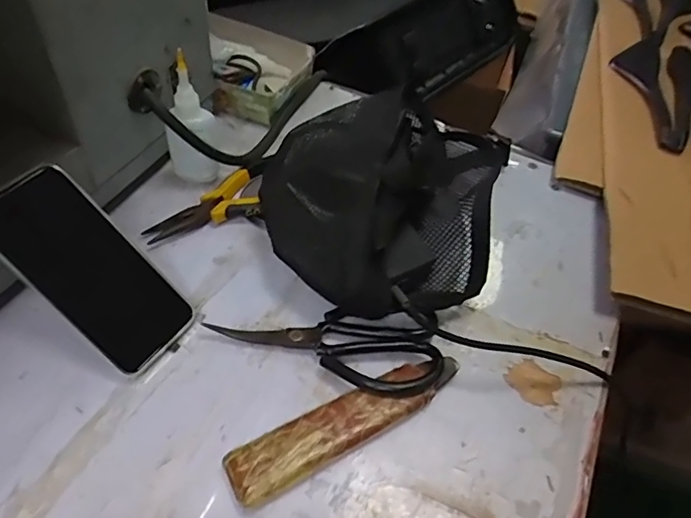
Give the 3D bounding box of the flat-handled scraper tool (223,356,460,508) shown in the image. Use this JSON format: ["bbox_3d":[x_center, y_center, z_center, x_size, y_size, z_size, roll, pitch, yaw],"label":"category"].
[{"bbox_3d":[0.005,0.118,0.395,0.187,0.020,0.039,-24,57,-23],"label":"flat-handled scraper tool"}]

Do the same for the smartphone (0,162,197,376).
[{"bbox_3d":[-0.190,0.007,0.407,0.161,0.008,0.081,49,53,-15],"label":"smartphone"}]

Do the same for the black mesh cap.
[{"bbox_3d":[0.035,-0.069,0.508,0.207,0.078,0.269,16,51,8],"label":"black mesh cap"}]

